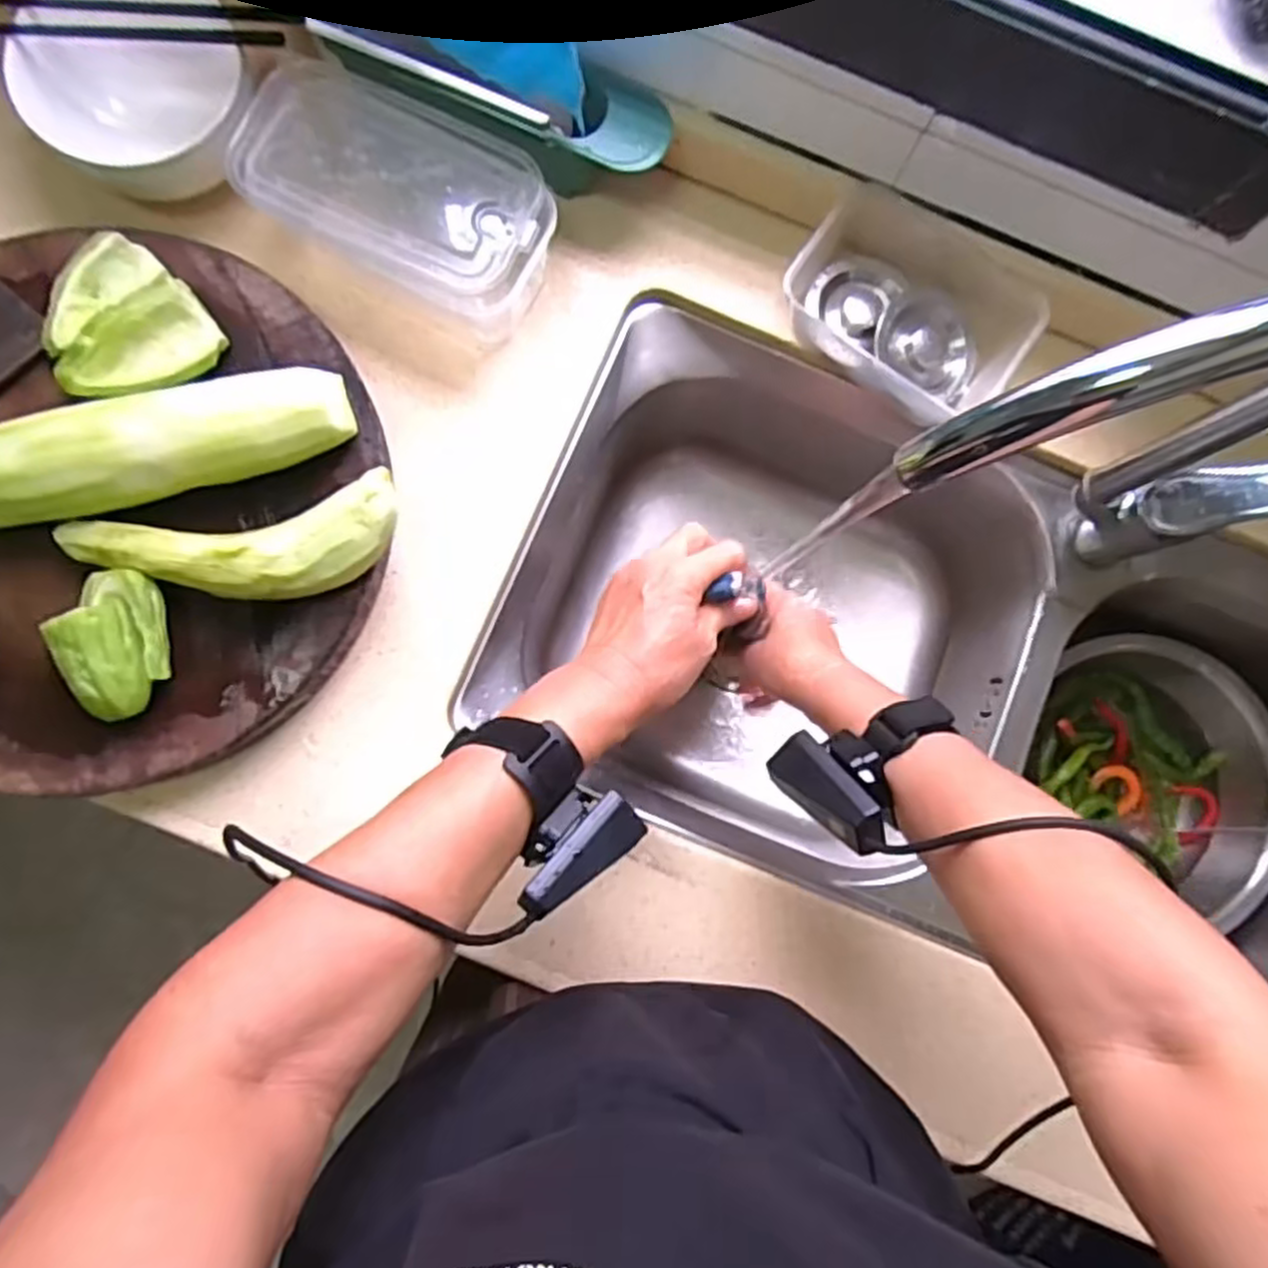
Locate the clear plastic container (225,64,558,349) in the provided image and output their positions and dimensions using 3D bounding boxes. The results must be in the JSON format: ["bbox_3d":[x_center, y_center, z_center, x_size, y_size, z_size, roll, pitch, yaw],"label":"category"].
[{"bbox_3d":[-0.160,-0.292,0.543,0.205,0.082,0.119,30,82,1],"label":"clear plastic container"}]

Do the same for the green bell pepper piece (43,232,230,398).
[{"bbox_3d":[-0.330,-0.203,0.497,0.095,0.044,0.101,0,83,-3],"label":"green bell pepper piece"}]

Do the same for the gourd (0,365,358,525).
[{"bbox_3d":[-0.308,-0.102,0.466,0.269,0.076,0.061,-13,84,-5],"label":"gourd"}]

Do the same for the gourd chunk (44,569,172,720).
[{"bbox_3d":[-0.312,0.006,0.471,0.059,0.039,0.082,-22,84,-6],"label":"gourd chunk"}]

